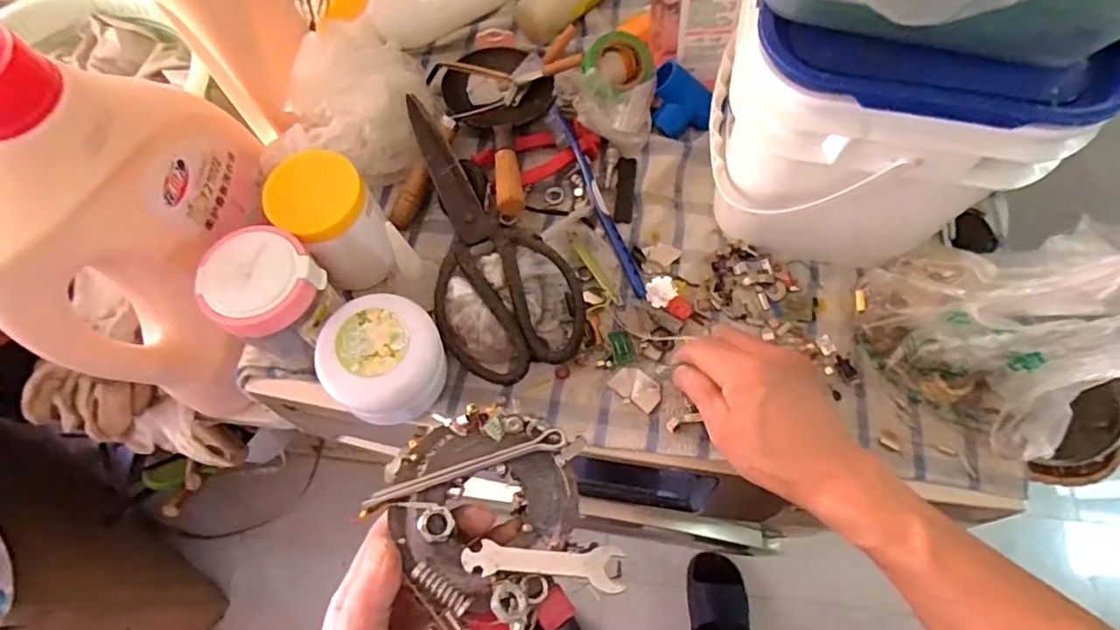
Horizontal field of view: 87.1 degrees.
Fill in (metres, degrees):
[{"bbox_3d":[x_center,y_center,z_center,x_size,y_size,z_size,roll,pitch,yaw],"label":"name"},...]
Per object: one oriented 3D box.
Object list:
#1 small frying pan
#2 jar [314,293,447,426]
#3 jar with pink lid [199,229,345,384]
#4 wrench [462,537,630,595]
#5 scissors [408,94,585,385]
[{"bbox_3d":[-0.053,-0.168,0.516,0.103,0.051,0.196,-10,55,-2],"label":"small frying pan"},{"bbox_3d":[-0.128,0.032,0.430,0.084,0.067,0.081,-1,69,2],"label":"jar"},{"bbox_3d":[-0.202,-0.007,0.429,0.071,0.108,0.076,-1,69,2],"label":"jar with pink lid"},{"bbox_3d":[-0.008,0.124,0.300,0.080,0.005,0.025,9,40,-1],"label":"wrench"},{"bbox_3d":[-0.070,-0.068,0.475,0.106,0.024,0.252,-25,70,-7],"label":"scissors"}]

